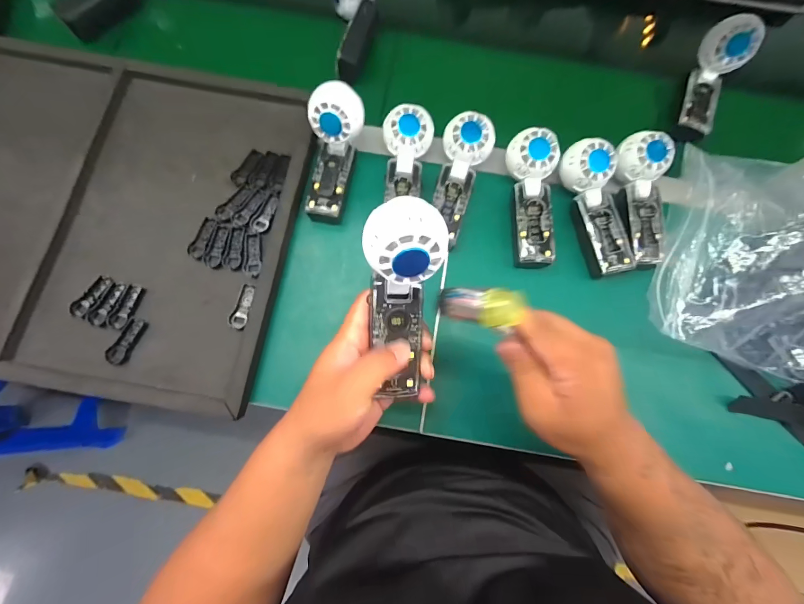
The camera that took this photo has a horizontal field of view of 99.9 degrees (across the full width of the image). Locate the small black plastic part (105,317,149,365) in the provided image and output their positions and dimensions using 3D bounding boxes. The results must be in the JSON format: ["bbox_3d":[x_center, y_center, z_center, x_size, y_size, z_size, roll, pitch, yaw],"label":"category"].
[{"bbox_3d":[-0.312,0.045,0.384,0.021,0.006,0.055,29,78,6],"label":"small black plastic part"}]

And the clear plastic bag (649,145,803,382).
[{"bbox_3d":[0.480,-0.021,0.377,0.359,0.072,0.257,23,78,4],"label":"clear plastic bag"}]

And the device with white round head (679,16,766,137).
[{"bbox_3d":[0.431,-0.303,0.453,0.054,0.070,0.132,18,78,3],"label":"device with white round head"}]

